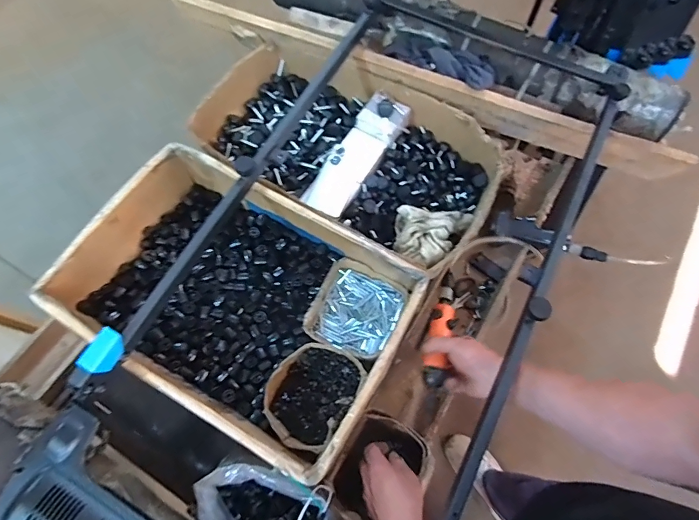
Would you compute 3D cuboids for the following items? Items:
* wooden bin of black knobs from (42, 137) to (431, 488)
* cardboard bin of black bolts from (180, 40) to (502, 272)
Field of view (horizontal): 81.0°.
[{"bbox_3d":[-0.171,0.056,0.696,0.520,0.142,0.375,28,71,11],"label":"wooden bin of black knobs"},{"bbox_3d":[-0.009,-0.228,0.819,0.590,0.138,0.339,32,72,12],"label":"cardboard bin of black bolts"}]

